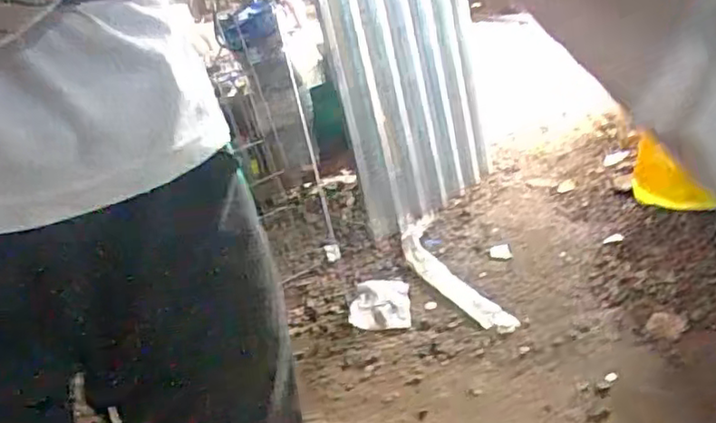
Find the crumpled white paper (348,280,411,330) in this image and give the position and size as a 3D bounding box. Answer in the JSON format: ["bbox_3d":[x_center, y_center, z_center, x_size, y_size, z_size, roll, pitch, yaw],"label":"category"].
[{"bbox_3d":[0.058,0.247,1.716,0.155,0.025,0.195,-5,28,5],"label":"crumpled white paper"}]

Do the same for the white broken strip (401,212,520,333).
[{"bbox_3d":[0.250,0.173,1.792,0.147,0.019,0.522,-20,38,-9],"label":"white broken strip"}]

